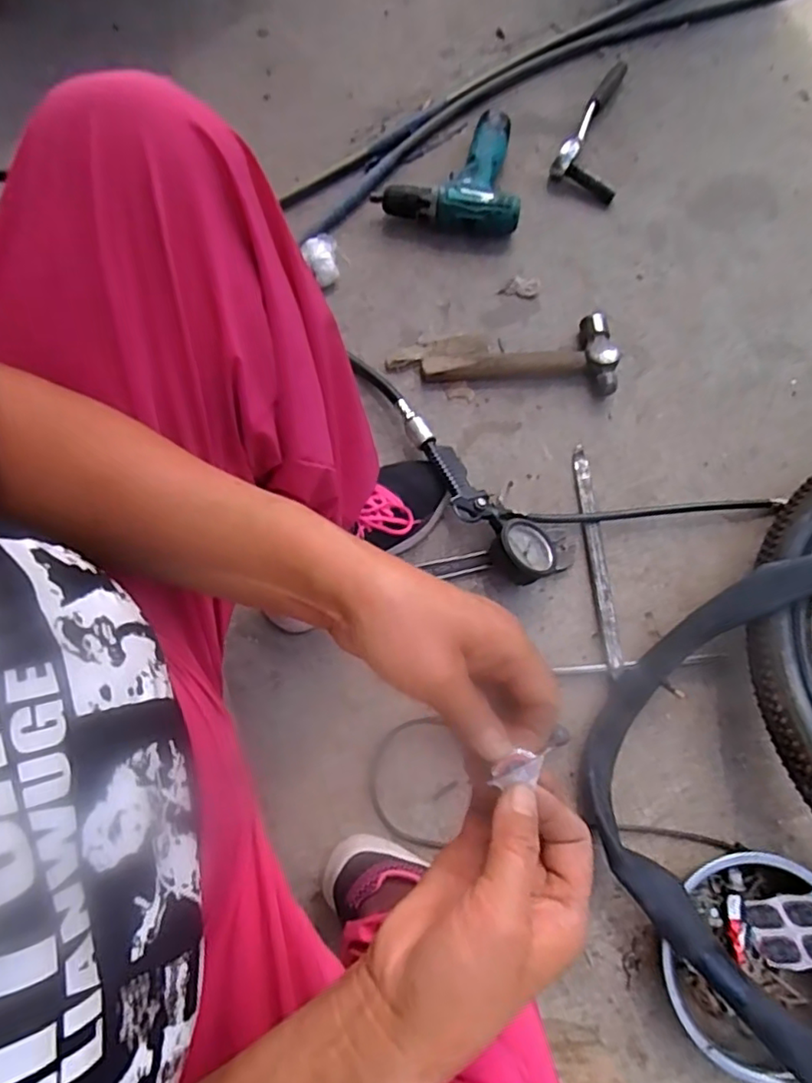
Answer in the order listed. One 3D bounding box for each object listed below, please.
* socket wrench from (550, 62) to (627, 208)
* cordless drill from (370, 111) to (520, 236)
[{"bbox_3d":[0.300,-0.618,0.900,0.094,0.030,0.252,23,79,7],"label":"socket wrench"},{"bbox_3d":[0.057,-0.515,0.855,0.192,0.053,0.187,-2,77,2],"label":"cordless drill"}]

